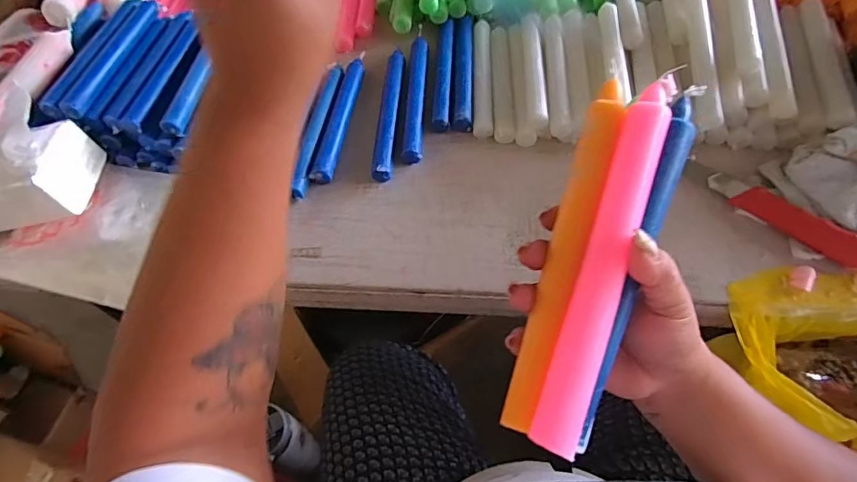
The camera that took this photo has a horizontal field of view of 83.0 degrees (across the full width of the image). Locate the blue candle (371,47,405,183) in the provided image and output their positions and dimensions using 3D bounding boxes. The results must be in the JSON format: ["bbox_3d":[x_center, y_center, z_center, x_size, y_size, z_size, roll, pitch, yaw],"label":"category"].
[{"bbox_3d":[-0.045,-0.153,0.561,0.024,0.018,0.205,1,57,5],"label":"blue candle"}]

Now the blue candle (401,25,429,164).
[{"bbox_3d":[-0.013,-0.179,0.573,0.024,0.018,0.224,-1,57,4],"label":"blue candle"}]

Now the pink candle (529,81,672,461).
[{"bbox_3d":[0.096,0.011,0.258,0.030,0.022,0.197,16,80,15],"label":"pink candle"}]

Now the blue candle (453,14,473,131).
[{"bbox_3d":[0.043,-0.205,0.584,0.022,0.018,0.186,0,57,5],"label":"blue candle"}]

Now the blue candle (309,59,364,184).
[{"bbox_3d":[-0.101,-0.147,0.566,0.024,0.015,0.194,4,58,7],"label":"blue candle"}]

